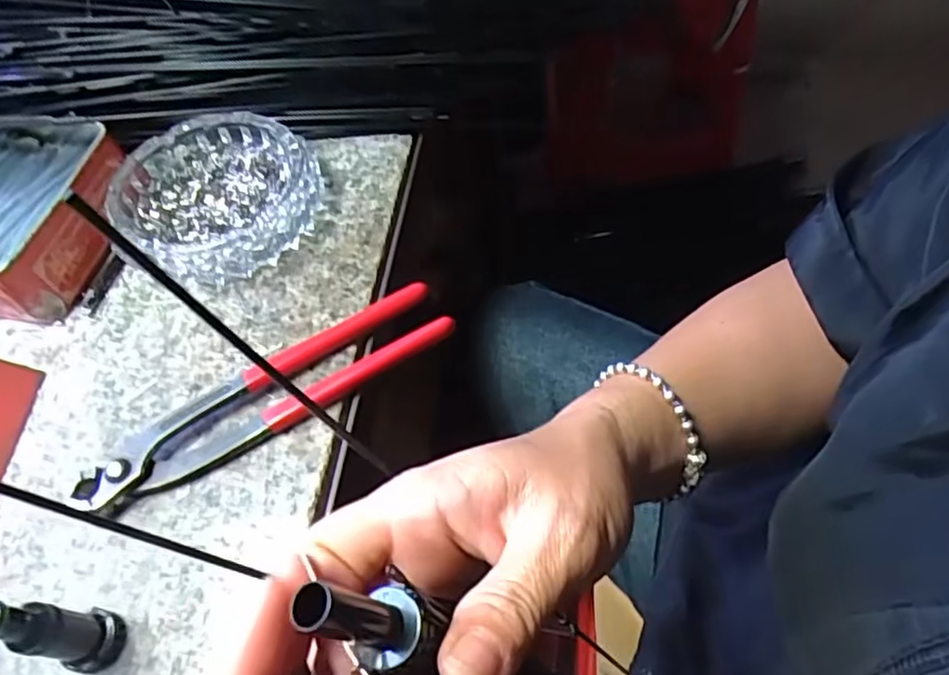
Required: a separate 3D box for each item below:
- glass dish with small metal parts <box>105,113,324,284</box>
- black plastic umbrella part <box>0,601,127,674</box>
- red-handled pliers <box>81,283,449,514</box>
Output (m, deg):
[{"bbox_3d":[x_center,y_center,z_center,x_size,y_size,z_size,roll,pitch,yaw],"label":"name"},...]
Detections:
[{"bbox_3d":[-0.153,-0.083,0.395,0.116,0.030,0.114,-8,57,-1],"label":"glass dish with small metal parts"},{"bbox_3d":[-0.164,0.114,0.258,0.019,0.068,0.023,13,59,12],"label":"black plastic umbrella part"},{"bbox_3d":[-0.105,0.028,0.337,0.192,0.016,0.043,-26,59,-12],"label":"red-handled pliers"}]

